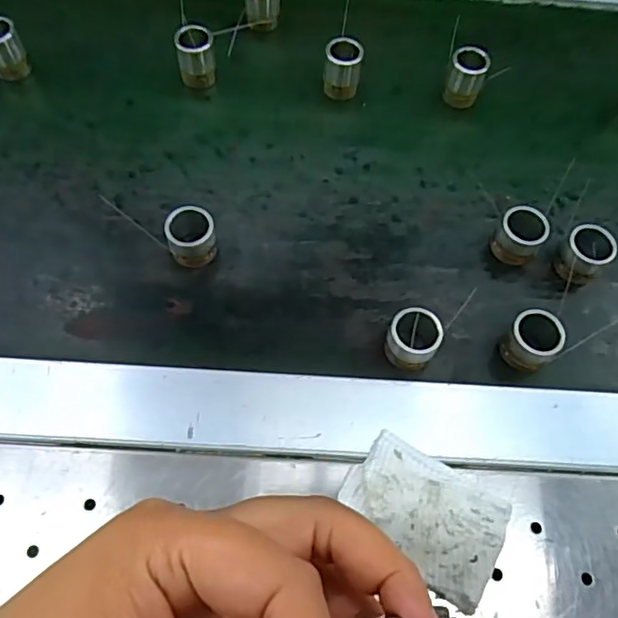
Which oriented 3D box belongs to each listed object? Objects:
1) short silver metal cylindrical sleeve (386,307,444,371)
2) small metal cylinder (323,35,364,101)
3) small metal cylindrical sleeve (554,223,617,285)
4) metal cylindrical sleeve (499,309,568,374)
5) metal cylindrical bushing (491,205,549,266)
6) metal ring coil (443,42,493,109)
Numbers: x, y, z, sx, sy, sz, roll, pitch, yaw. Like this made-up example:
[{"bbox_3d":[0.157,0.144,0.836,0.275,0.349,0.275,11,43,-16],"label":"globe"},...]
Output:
[{"bbox_3d":[0.050,0.015,0.281,0.025,0.024,0.026,1,63,-3],"label":"short silver metal cylindrical sleeve"},{"bbox_3d":[0.021,-0.150,0.358,0.022,0.035,0.017,-2,64,-4],"label":"small metal cylinder"},{"bbox_3d":[0.147,-0.028,0.308,0.026,0.025,0.024,1,63,-3],"label":"small metal cylindrical sleeve"},{"bbox_3d":[0.110,0.017,0.284,0.025,0.026,0.023,1,63,-3],"label":"metal cylindrical sleeve"},{"bbox_3d":[0.115,-0.040,0.312,0.023,0.025,0.022,1,63,-3],"label":"metal cylindrical bushing"},{"bbox_3d":[0.099,-0.147,0.359,0.022,0.034,0.017,29,65,11],"label":"metal ring coil"}]

